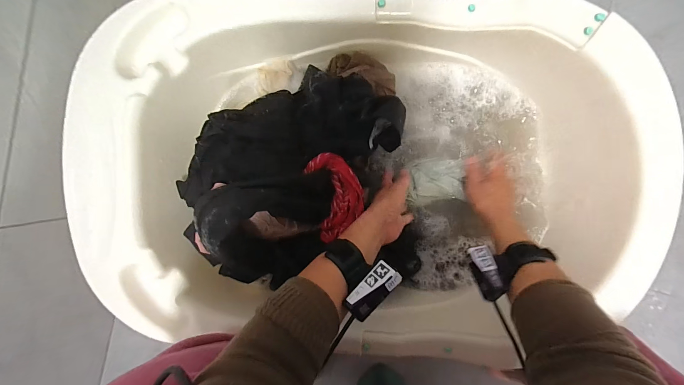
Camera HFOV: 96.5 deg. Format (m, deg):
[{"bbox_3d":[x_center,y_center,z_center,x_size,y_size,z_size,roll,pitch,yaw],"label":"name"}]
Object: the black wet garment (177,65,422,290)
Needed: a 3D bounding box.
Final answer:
[{"bbox_3d":[-0.068,-0.025,0.470,0.322,0.216,0.353,-7,93,6],"label":"black wet garment"}]

